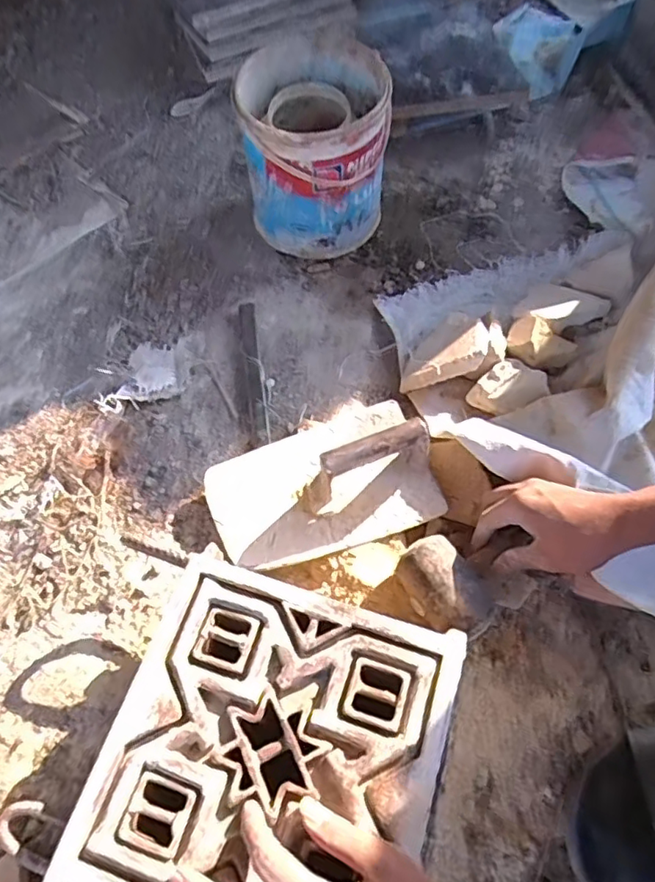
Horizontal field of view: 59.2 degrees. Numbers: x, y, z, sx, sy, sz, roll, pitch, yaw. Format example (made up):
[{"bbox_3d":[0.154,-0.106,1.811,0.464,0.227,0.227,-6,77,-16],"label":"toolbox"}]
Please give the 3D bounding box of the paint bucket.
[{"bbox_3d":[-0.012,-0.354,0.727,0.169,0.194,0.174,-1,63,2],"label":"paint bucket"}]

